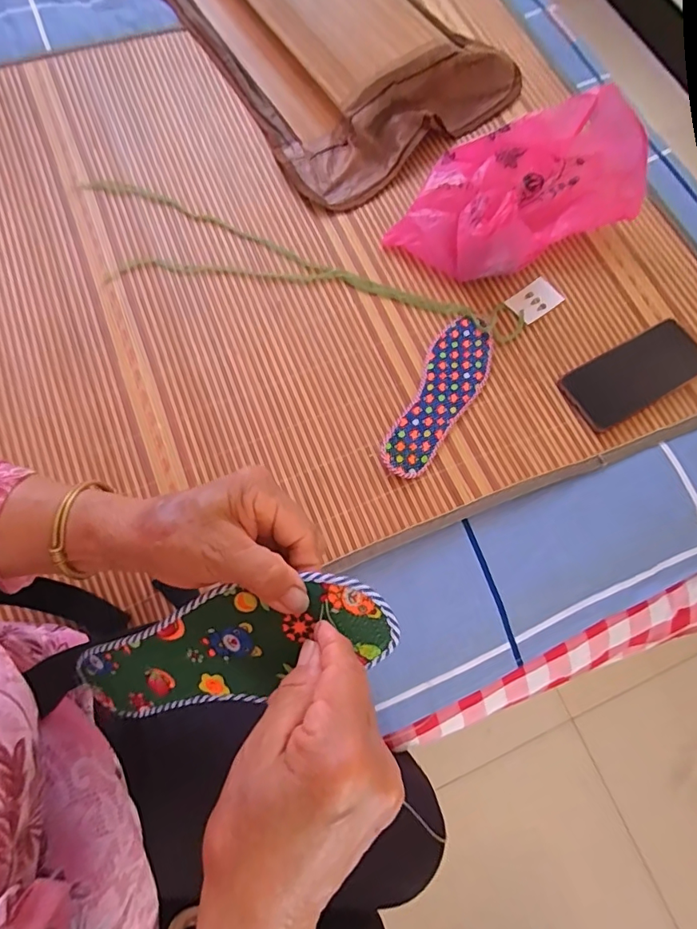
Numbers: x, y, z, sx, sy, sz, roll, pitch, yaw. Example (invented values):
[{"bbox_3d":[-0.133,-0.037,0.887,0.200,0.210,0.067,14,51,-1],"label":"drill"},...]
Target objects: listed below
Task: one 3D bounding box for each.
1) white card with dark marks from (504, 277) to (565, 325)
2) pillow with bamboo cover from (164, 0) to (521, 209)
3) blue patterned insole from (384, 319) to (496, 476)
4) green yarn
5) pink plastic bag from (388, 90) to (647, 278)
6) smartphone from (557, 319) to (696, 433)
[{"bbox_3d":[0.225,-0.198,0.581,0.061,0.004,0.041,-34,76,-12],"label":"white card with dark marks"},{"bbox_3d":[-0.062,-0.679,0.695,0.365,0.080,0.624,-34,76,-12],"label":"pillow with bamboo cover"},{"bbox_3d":[0.102,-0.078,0.538,0.065,0.014,0.208,30,73,8],"label":"blue patterned insole"},{"bbox_3d":[-0.071,-0.244,0.603,0.574,0.020,0.137,14,74,5],"label":"green yarn"},{"bbox_3d":[0.194,-0.330,0.577,0.291,0.089,0.167,-22,74,-9],"label":"pink plastic bag"},{"bbox_3d":[0.324,-0.102,0.545,0.161,0.008,0.075,-26,75,-10],"label":"smartphone"}]

